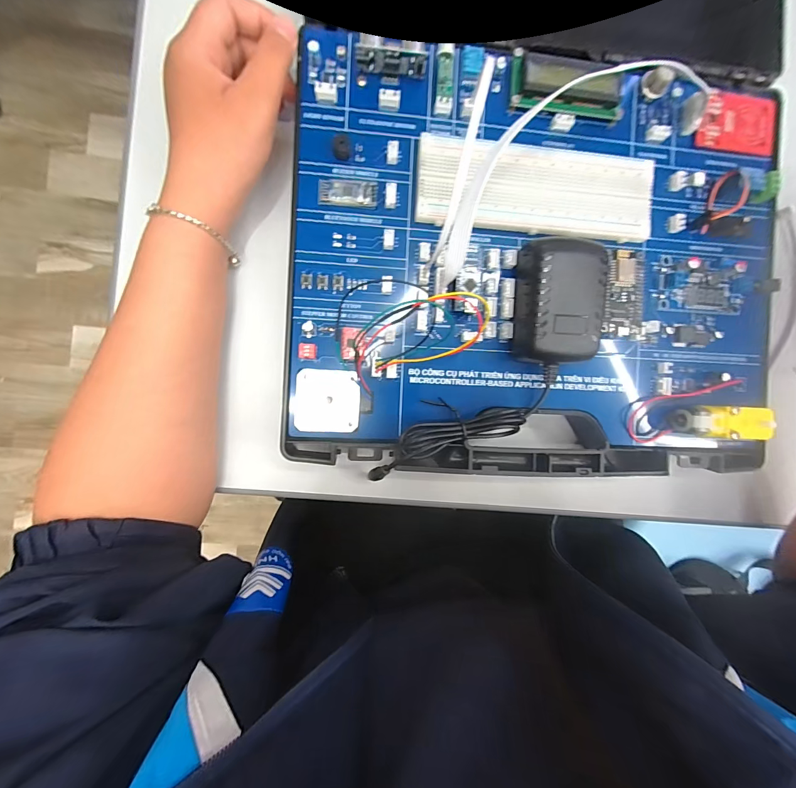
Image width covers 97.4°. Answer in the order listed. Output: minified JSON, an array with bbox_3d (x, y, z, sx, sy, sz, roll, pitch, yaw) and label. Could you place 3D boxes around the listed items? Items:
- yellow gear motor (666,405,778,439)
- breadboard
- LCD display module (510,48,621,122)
[{"bbox_3d":[0.226,0.019,0.244,0.059,0.015,0.022,2,90,7],"label":"yellow gear motor"},{"bbox_3d":[0.094,-0.140,0.239,0.162,0.009,0.059,1,90,-6],"label":"breadboard"},{"bbox_3d":[0.115,-0.208,0.235,0.076,0.018,0.031,4,90,-6],"label":"LCD display module"}]

